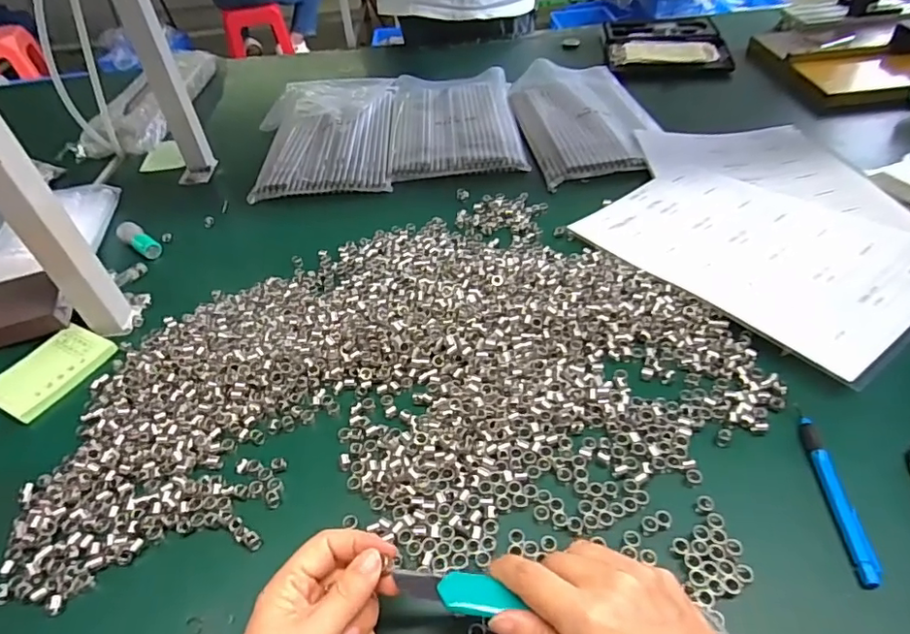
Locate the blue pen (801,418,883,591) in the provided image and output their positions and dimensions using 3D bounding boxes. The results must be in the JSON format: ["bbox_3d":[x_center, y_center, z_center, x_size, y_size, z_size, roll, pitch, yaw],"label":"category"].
[{"bbox_3d":[0.251,0.116,0.356,0.011,0.008,0.114,-1,44,7],"label":"blue pen"}]

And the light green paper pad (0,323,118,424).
[{"bbox_3d":[-0.373,0.049,0.501,0.072,0.011,0.096,18,49,24],"label":"light green paper pad"}]

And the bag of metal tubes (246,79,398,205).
[{"bbox_3d":[-0.193,-0.279,0.805,0.201,0.028,0.310,-6,44,2],"label":"bag of metal tubes"}]

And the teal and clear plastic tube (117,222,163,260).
[{"bbox_3d":[-0.370,-0.091,0.635,0.061,0.018,0.026,35,57,21],"label":"teal and clear plastic tube"}]

